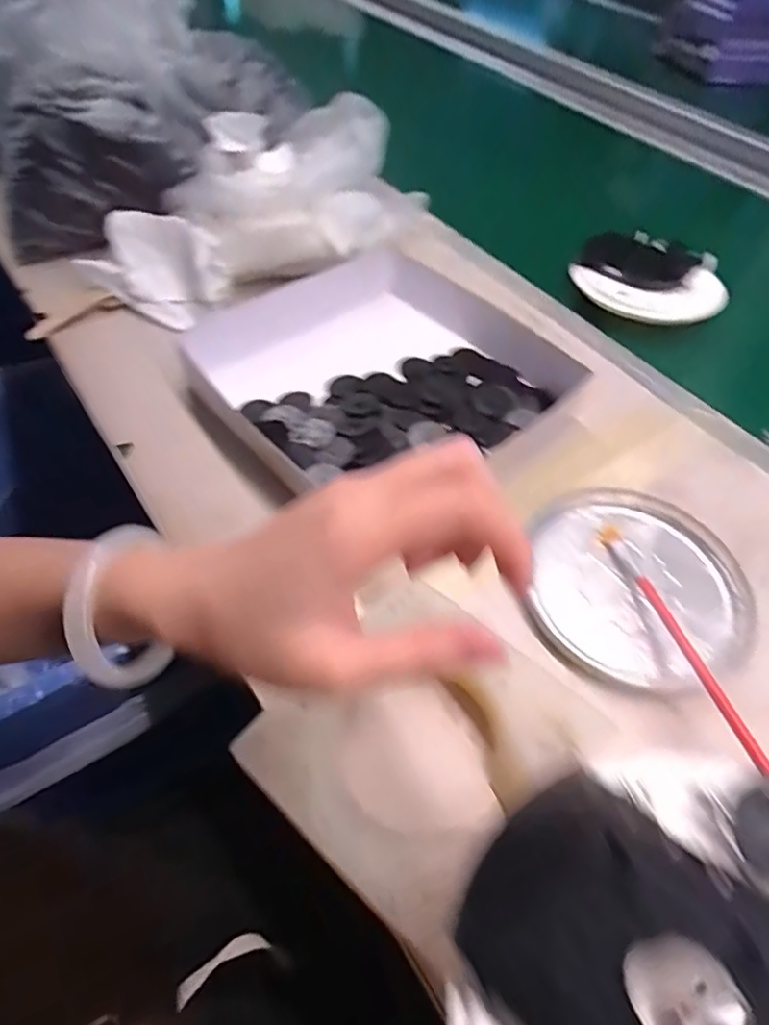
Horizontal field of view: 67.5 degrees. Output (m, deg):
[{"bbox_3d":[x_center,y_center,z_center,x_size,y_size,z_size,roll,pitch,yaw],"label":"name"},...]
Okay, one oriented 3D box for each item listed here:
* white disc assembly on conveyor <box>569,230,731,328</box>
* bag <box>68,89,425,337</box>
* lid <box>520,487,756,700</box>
[{"bbox_3d":[0.231,-0.205,0.498,0.121,0.030,0.097,26,54,14],"label":"white disc assembly on conveyor"},{"bbox_3d":[-0.099,-0.243,0.477,0.290,0.106,0.105,-27,58,-8],"label":"bag"},{"bbox_3d":[0.147,0.041,0.332,0.125,0.017,0.133,3,52,-4],"label":"lid"}]

